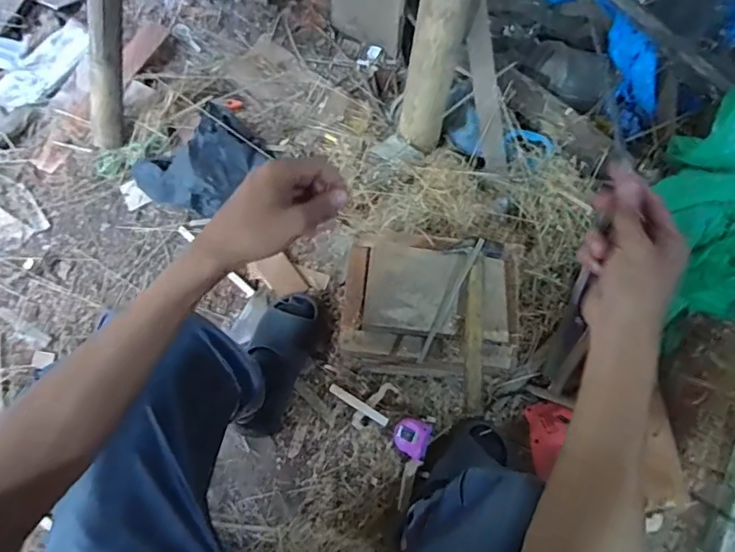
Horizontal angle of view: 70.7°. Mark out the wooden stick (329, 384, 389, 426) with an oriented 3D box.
[{"bbox_3d":[-0.017,0.220,0.885,0.120,0.009,0.015,26,70,29],"label":"wooden stick"}]

